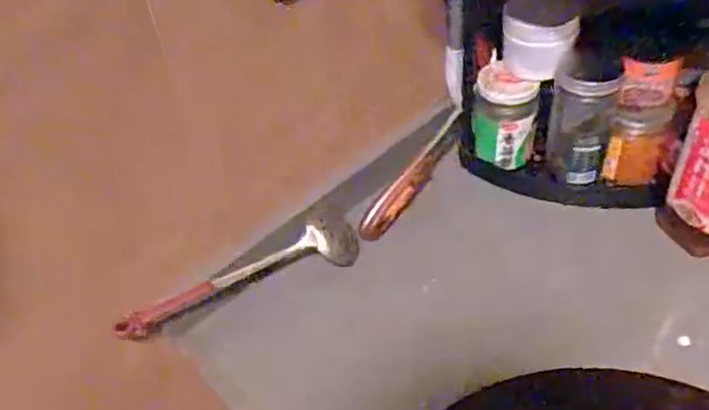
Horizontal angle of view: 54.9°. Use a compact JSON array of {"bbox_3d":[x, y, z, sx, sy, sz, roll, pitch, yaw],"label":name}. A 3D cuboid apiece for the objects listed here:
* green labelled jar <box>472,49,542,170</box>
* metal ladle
[{"bbox_3d":[0.154,-0.095,0.700,0.061,0.094,0.068,4,47,11],"label":"green labelled jar"},{"bbox_3d":[-0.095,0.063,0.617,0.248,0.043,0.050,-24,46,-37],"label":"metal ladle"}]

